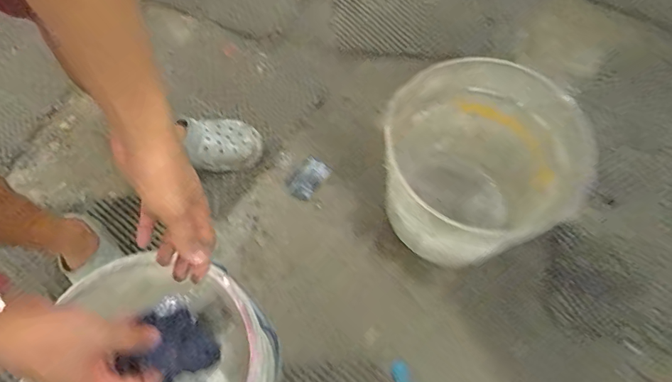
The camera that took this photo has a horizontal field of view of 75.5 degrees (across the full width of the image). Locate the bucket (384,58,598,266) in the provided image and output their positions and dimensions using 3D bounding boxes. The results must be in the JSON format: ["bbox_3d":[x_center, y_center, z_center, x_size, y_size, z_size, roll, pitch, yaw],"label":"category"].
[{"bbox_3d":[0.243,-0.033,0.825,0.307,0.295,0.327,-1,66,1],"label":"bucket"}]

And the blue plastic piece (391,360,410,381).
[{"bbox_3d":[0.132,0.362,0.814,0.032,0.006,0.084,-22,68,-8],"label":"blue plastic piece"}]

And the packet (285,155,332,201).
[{"bbox_3d":[-0.066,-0.029,0.995,0.066,0.006,0.100,35,72,15],"label":"packet"}]

